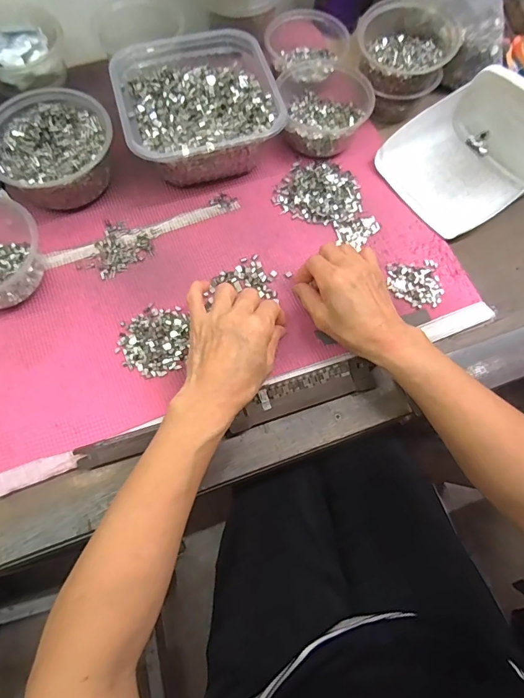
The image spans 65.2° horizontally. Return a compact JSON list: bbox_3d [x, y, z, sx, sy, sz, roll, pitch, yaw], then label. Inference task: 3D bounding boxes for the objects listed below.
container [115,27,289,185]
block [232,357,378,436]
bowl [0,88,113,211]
[{"bbox_3d":[-0.077,-0.282,0.485,0.168,0.074,0.174,-16,70,-7],"label":"container"},{"bbox_3d":[0.040,0.045,0.410,0.146,0.023,0.032,-17,70,-8],"label":"block"},{"bbox_3d":[-0.236,-0.223,0.469,0.129,0.058,0.131,1,69,-1],"label":"bowl"}]

